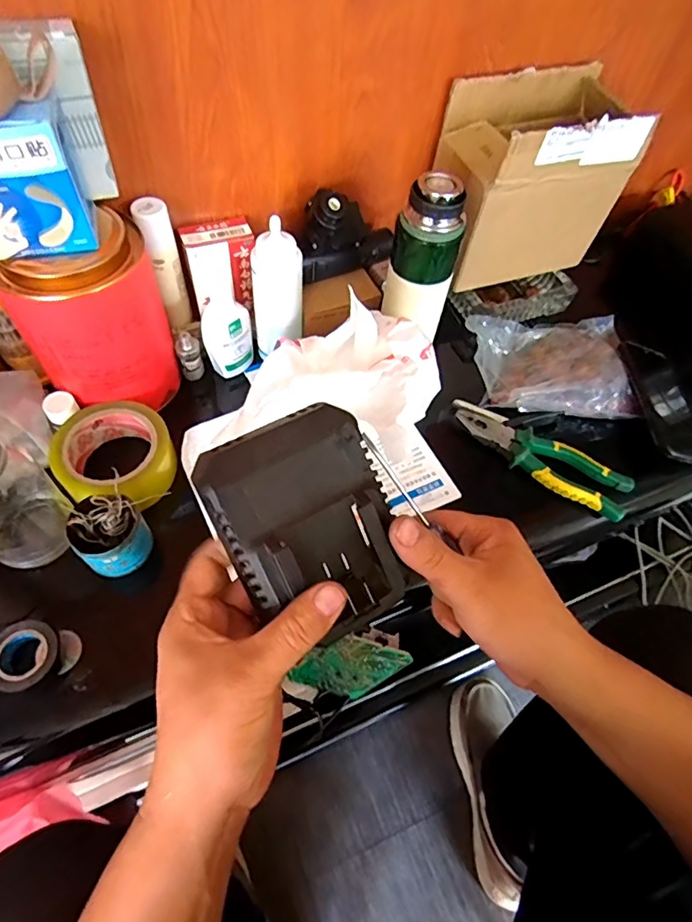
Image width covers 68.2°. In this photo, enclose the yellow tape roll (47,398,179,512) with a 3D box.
[{"bbox_3d":[-0.218,0.001,0.492,0.105,0.047,0.118,-34,66,-23],"label":"yellow tape roll"}]

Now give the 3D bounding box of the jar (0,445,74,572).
[{"bbox_3d":[-0.277,0.035,0.421,0.060,0.122,0.067,0,57,-4],"label":"jar"}]

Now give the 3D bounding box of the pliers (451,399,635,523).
[{"bbox_3d":[0.203,-0.007,0.545,0.199,0.020,0.051,29,59,14],"label":"pliers"}]

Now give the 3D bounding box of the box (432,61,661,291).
[{"bbox_3d":[0.207,-0.317,0.590,0.193,0.187,0.116,-19,61,-16],"label":"box"}]

